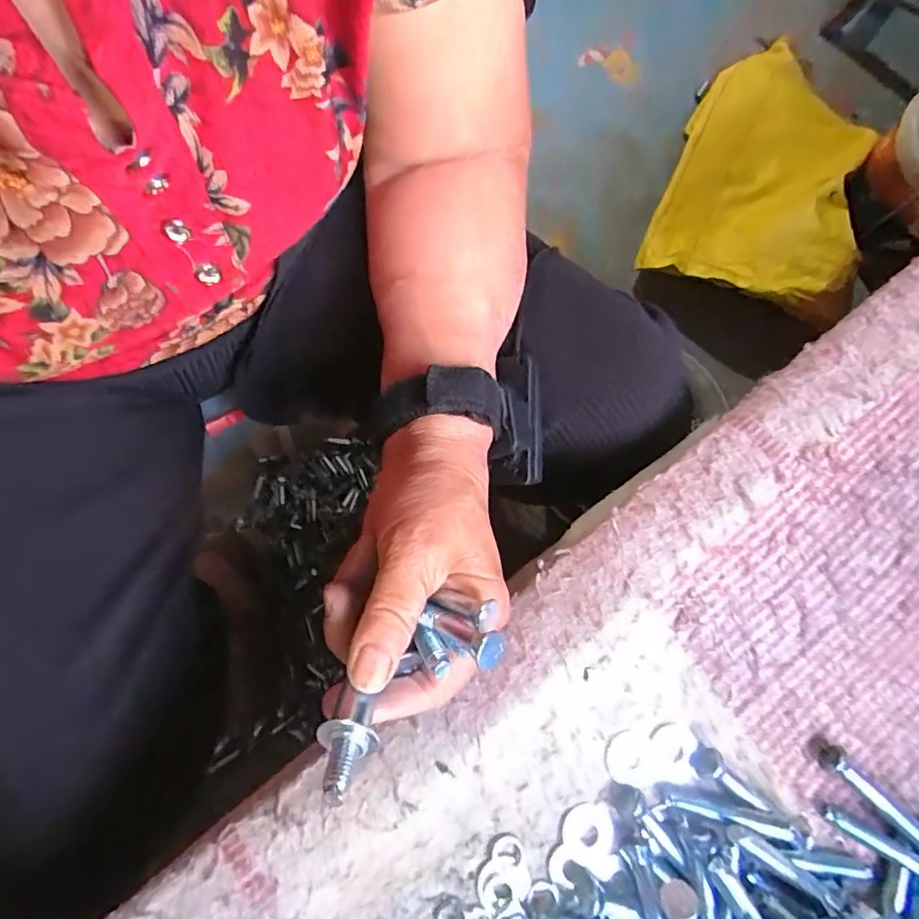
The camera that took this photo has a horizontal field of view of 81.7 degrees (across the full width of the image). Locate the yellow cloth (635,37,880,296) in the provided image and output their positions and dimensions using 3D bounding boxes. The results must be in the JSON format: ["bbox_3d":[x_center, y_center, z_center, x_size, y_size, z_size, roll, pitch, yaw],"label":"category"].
[{"bbox_3d":[0.484,-0.471,0.835,0.256,0.131,0.487,23,78,1],"label":"yellow cloth"}]

